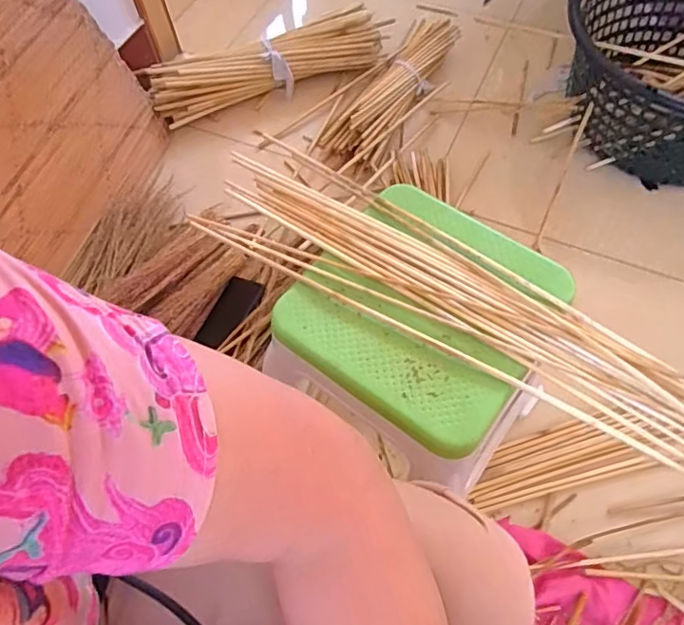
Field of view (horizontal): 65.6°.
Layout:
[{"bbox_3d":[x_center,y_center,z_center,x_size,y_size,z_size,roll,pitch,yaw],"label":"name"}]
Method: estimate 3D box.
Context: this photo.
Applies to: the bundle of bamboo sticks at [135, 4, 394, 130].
[{"bbox_3d":[-0.142,-0.529,1.147,0.530,0.112,0.101,-19,61,-8],"label":"bundle of bamboo sticks"}]

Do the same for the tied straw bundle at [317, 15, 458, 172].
[{"bbox_3d":[0.125,-0.490,1.148,0.132,0.082,0.454,30,67,18],"label":"tied straw bundle"}]

